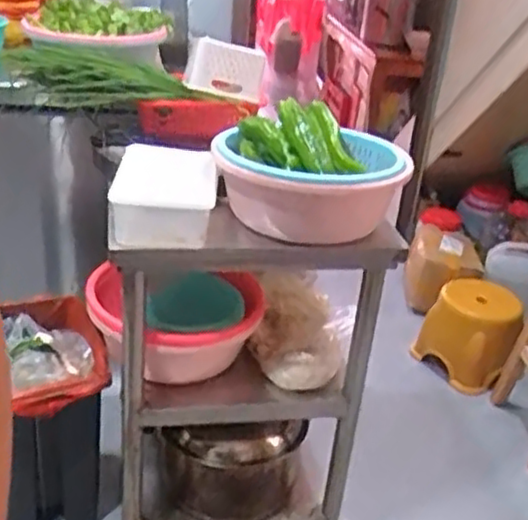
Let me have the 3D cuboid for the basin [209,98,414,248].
[{"bbox_3d":[0.079,-0.151,1.179,0.296,0.150,0.285,4,28,-2],"label":"basin"}]

